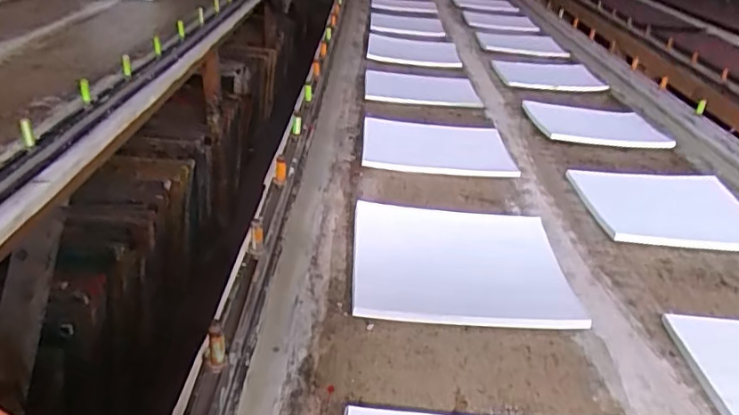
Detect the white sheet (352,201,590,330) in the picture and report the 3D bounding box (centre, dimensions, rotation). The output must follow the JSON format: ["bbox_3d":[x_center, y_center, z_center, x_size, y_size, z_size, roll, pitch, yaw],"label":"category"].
[{"bbox_3d":[0.116,0.068,0.734,0.269,0.033,0.231,3,30,-3],"label":"white sheet"}]

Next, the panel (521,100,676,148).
[{"bbox_3d":[0.513,-0.195,1.297,0.284,0.024,0.233,4,30,-1],"label":"panel"}]

